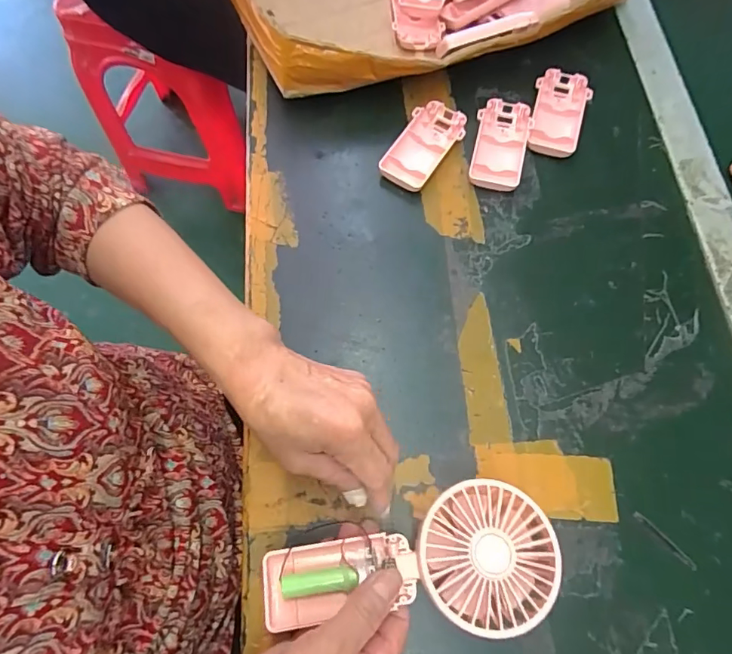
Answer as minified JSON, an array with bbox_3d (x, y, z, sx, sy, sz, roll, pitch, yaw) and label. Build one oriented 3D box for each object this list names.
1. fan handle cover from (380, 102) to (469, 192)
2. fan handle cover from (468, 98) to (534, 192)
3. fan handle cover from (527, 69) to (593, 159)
[{"bbox_3d":[0.054,-0.167,0.443,0.049,0.018,0.090,27,71,9],"label":"fan handle cover"},{"bbox_3d":[0.125,-0.169,0.443,0.048,0.017,0.095,11,70,3],"label":"fan handle cover"},{"bbox_3d":[0.183,-0.205,0.457,0.051,0.014,0.094,20,70,7],"label":"fan handle cover"}]

